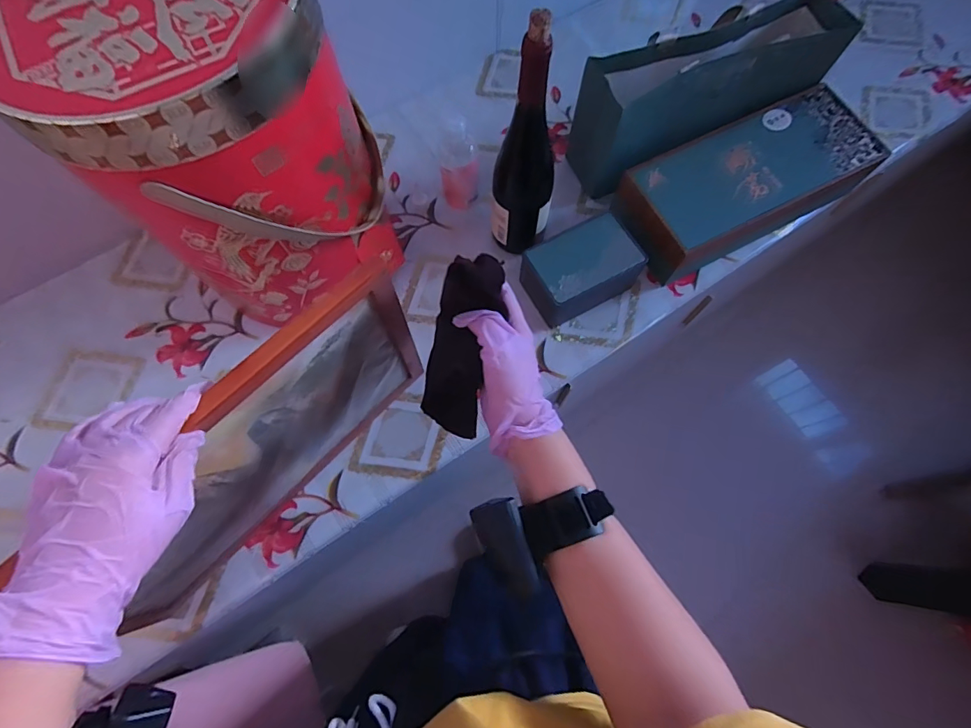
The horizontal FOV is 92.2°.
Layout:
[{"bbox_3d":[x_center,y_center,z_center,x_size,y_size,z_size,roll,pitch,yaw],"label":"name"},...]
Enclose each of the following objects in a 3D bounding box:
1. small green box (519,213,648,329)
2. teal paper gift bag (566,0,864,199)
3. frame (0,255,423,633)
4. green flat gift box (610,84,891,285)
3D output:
[{"bbox_3d":[0.133,-0.133,0.663,0.150,0.079,0.093,-25,74,-8],"label":"small green box"},{"bbox_3d":[0.320,-0.391,0.686,0.377,0.153,0.115,-24,73,-7],"label":"teal paper gift bag"},{"bbox_3d":[-0.219,0.098,0.445,0.013,0.287,0.397,42,77,12],"label":"frame"},{"bbox_3d":[0.378,-0.266,0.693,0.349,0.092,0.156,-26,73,-8],"label":"green flat gift box"}]

